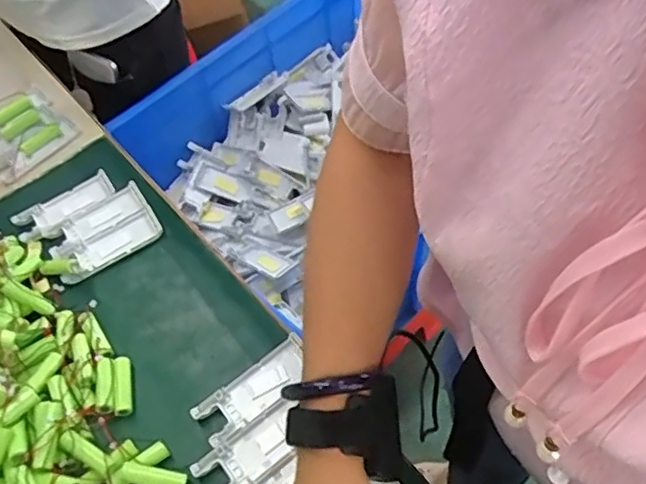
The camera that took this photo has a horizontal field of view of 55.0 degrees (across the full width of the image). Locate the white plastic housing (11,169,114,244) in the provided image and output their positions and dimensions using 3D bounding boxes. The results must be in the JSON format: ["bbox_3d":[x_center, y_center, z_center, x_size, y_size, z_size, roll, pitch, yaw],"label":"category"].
[{"bbox_3d":[-0.274,-0.038,0.657,0.105,0.009,0.047,-34,59,-17],"label":"white plastic housing"}]

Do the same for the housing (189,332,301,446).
[{"bbox_3d":[-0.056,0.120,0.510,0.101,0.009,0.038,-35,59,-18],"label":"housing"}]

